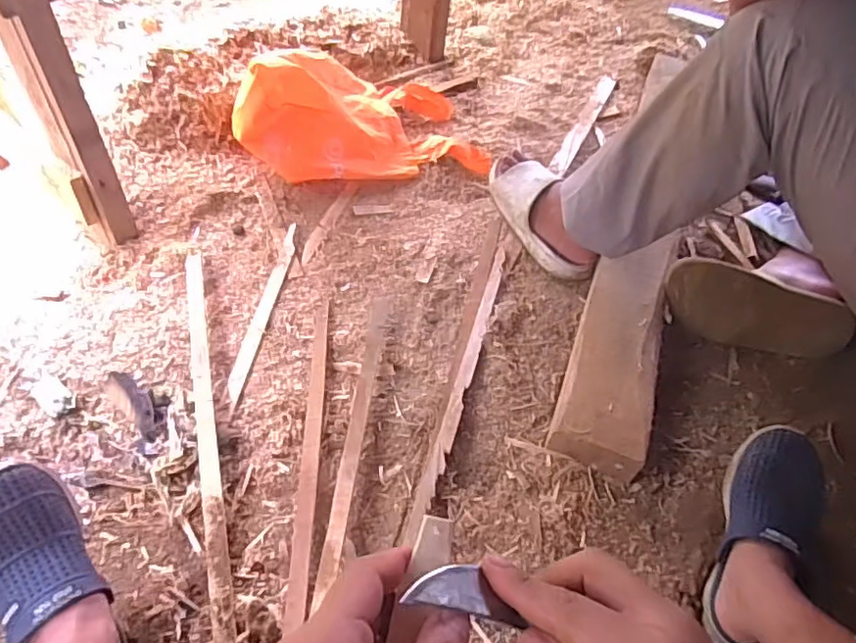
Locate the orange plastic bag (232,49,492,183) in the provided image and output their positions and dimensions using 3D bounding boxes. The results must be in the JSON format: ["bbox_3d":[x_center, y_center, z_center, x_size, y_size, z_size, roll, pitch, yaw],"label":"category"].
[{"bbox_3d":[-0.131,-0.436,1.173,0.461,0.218,0.255,-8,54,-11],"label":"orange plastic bag"}]

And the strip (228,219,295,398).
[{"bbox_3d":[-0.258,-0.029,0.948,0.023,0.007,0.356,8,52,1],"label":"strip"}]

